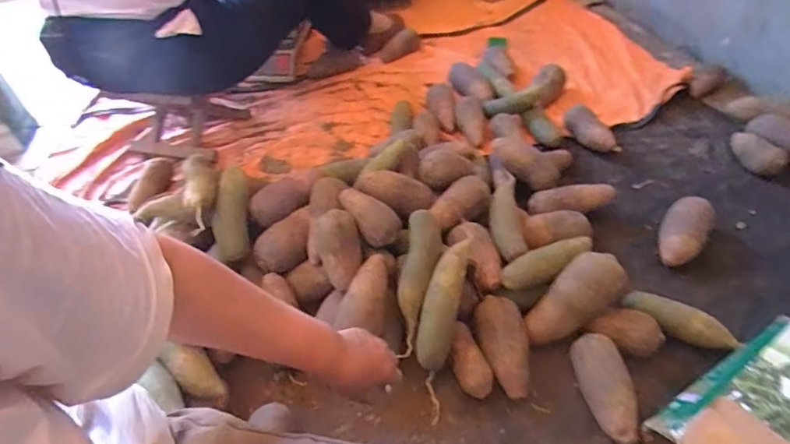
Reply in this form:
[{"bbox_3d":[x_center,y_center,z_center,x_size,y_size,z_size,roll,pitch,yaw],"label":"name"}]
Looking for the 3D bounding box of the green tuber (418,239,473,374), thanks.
[{"bbox_3d":[0.079,0.135,0.782,0.053,0.050,0.214,15,90,17],"label":"green tuber"}]

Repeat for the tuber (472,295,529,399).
[{"bbox_3d":[0.174,0.192,0.759,0.076,0.058,0.163,-11,66,-5],"label":"tuber"}]

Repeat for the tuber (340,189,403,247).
[{"bbox_3d":[-0.045,-0.013,0.845,0.065,0.046,0.118,-28,50,-21],"label":"tuber"}]

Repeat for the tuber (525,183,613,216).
[{"bbox_3d":[0.370,-0.045,1.000,0.175,0.046,0.062,-8,48,14],"label":"tuber"}]

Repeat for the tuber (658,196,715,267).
[{"bbox_3d":[0.559,0.020,0.924,0.078,0.076,0.144,26,53,26],"label":"tuber"}]

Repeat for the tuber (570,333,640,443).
[{"bbox_3d":[0.316,0.251,0.723,0.069,0.058,0.161,-6,46,-2],"label":"tuber"}]

